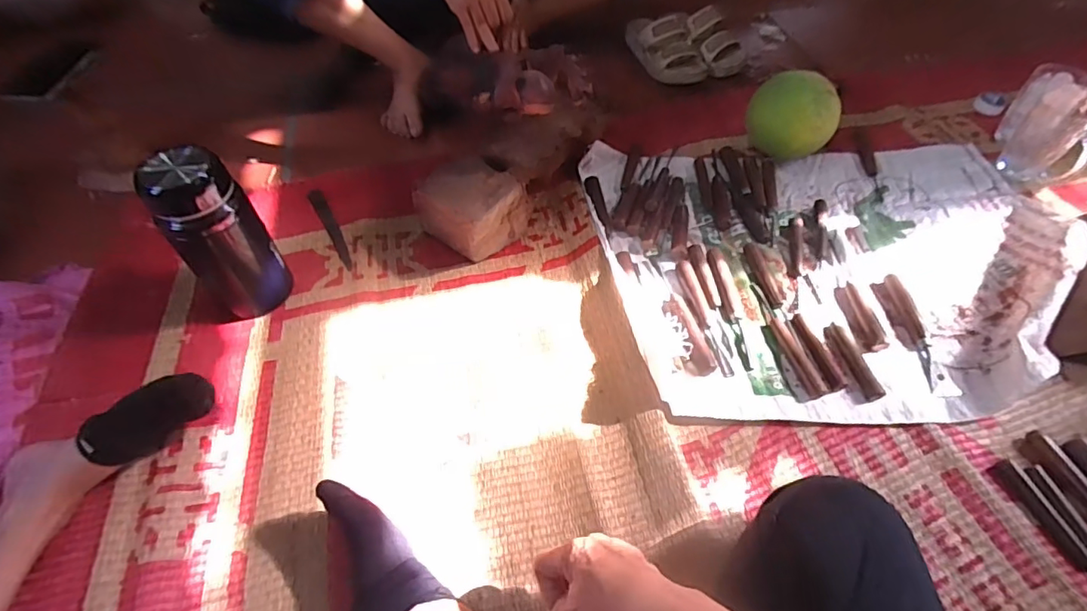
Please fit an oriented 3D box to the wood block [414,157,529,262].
[{"bbox_3d":[-0.100,-0.142,0.771,0.125,0.096,0.116,31,62,21],"label":"wood block"}]

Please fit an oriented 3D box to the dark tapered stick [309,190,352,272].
[{"bbox_3d":[-0.322,-0.119,0.817,0.020,0.005,0.190,-27,59,-17],"label":"dark tapered stick"}]

